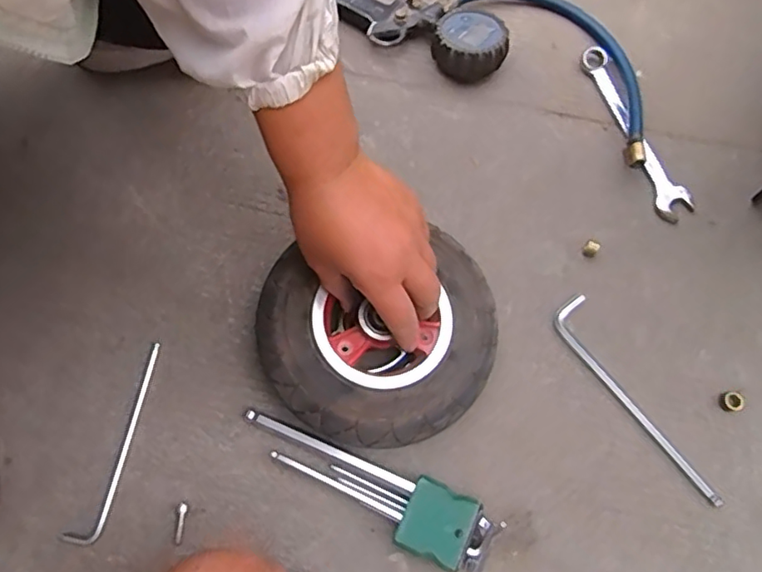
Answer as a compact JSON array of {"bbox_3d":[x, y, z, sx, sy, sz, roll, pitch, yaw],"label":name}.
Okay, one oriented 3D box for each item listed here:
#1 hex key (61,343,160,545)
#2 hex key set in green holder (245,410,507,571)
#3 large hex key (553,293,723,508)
[{"bbox_3d":[-0.203,0.121,0.456,0.025,0.004,0.156,16,71,5],"label":"hex key"},{"bbox_3d":[-0.013,0.151,0.435,0.200,0.029,0.048,24,72,7],"label":"hex key set in green holder"},{"bbox_3d":[0.205,0.090,0.464,0.032,0.013,0.186,-32,74,-11],"label":"large hex key"}]

